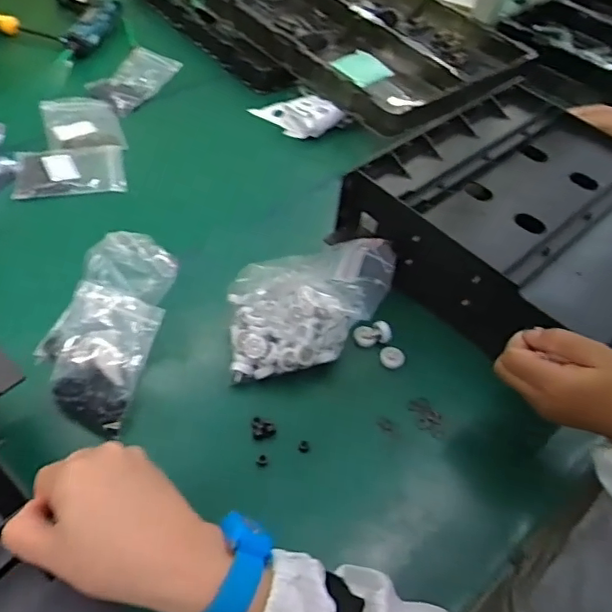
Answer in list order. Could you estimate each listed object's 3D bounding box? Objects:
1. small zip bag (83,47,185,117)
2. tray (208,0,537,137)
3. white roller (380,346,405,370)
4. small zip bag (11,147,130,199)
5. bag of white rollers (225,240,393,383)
[{"bbox_3d":[-0.266,-0.354,0.881,0.095,0.034,0.131,36,56,22],"label":"small zip bag"},{"bbox_3d":[0.108,-0.475,0.981,0.372,0.053,0.555,-32,60,-28],"label":"tray"},{"bbox_3d":[0.090,0.053,0.586,0.025,0.013,0.022,20,51,10],"label":"white roller"},{"bbox_3d":[-0.306,-0.180,0.736,0.131,0.014,0.098,-8,52,-13],"label":"small zip bag"},{"bbox_3d":[0.010,-0.015,0.544,0.168,0.122,0.105,-6,51,-11],"label":"bag of white rollers"}]

